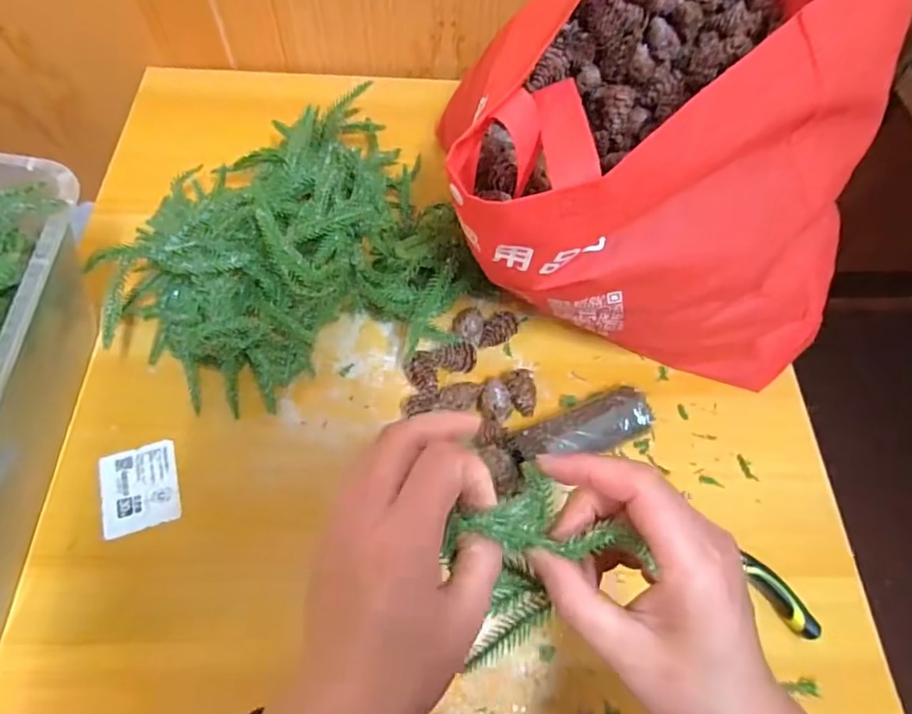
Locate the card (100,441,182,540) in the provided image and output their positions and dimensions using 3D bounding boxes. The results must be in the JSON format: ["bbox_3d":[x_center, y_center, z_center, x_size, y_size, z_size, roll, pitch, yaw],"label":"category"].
[{"bbox_3d":[-0.215,0.089,0.390,0.049,0.004,0.057,-14,67,-13],"label":"card"}]

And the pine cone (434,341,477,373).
[{"bbox_3d":[-0.001,0.000,0.435,0.031,0.019,0.020,-3,62,-5],"label":"pine cone"}]

